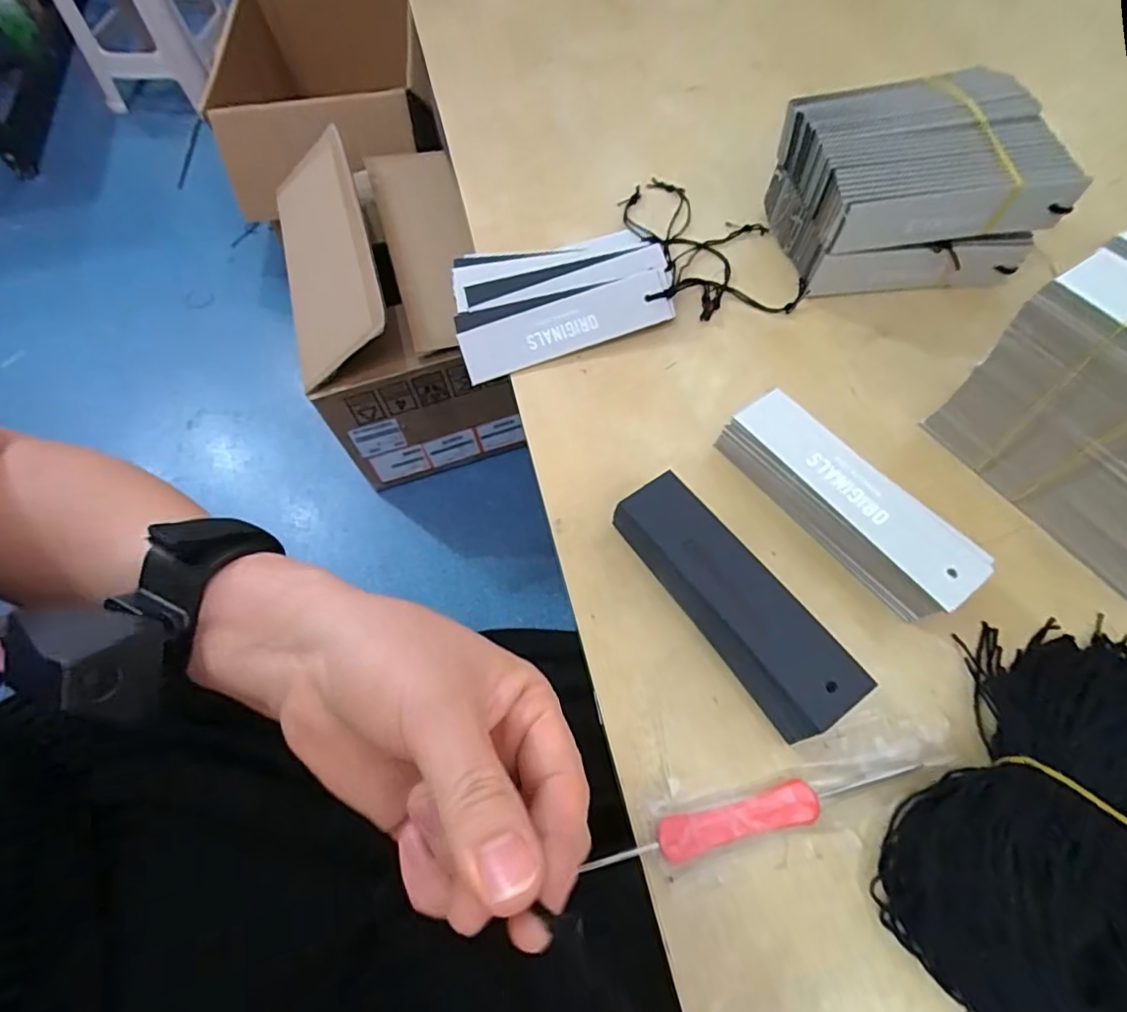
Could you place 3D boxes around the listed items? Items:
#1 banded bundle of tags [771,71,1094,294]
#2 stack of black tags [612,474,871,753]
[{"bbox_3d":[0.205,-0.191,0.345,0.129,0.074,0.101,-10,63,-3],"label":"banded bundle of tags"},{"bbox_3d":[0.074,0.044,0.261,0.039,0.028,0.126,-33,66,-14],"label":"stack of black tags"}]

